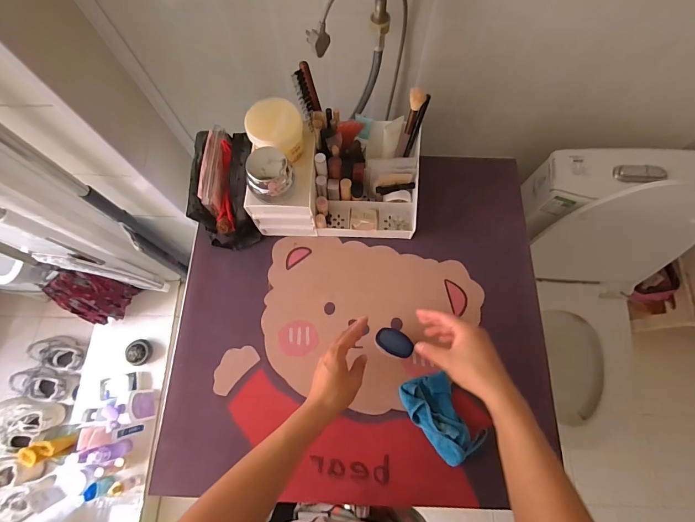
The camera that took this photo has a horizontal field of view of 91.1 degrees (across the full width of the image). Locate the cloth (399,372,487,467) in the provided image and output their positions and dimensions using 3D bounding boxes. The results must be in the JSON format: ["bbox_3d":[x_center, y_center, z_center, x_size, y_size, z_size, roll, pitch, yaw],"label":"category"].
[{"bbox_3d":[0.135,0.218,0.484,0.073,0.033,0.119,-33,75,-9],"label":"cloth"}]

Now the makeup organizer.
[{"bbox_3d":[-0.017,-0.135,0.565,0.266,0.119,0.168,-1,73,0],"label":"makeup organizer"}]

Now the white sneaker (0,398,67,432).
[{"bbox_3d":[-1.082,0.519,1.159,0.215,0.114,0.104,-4,73,-1],"label":"white sneaker"}]

